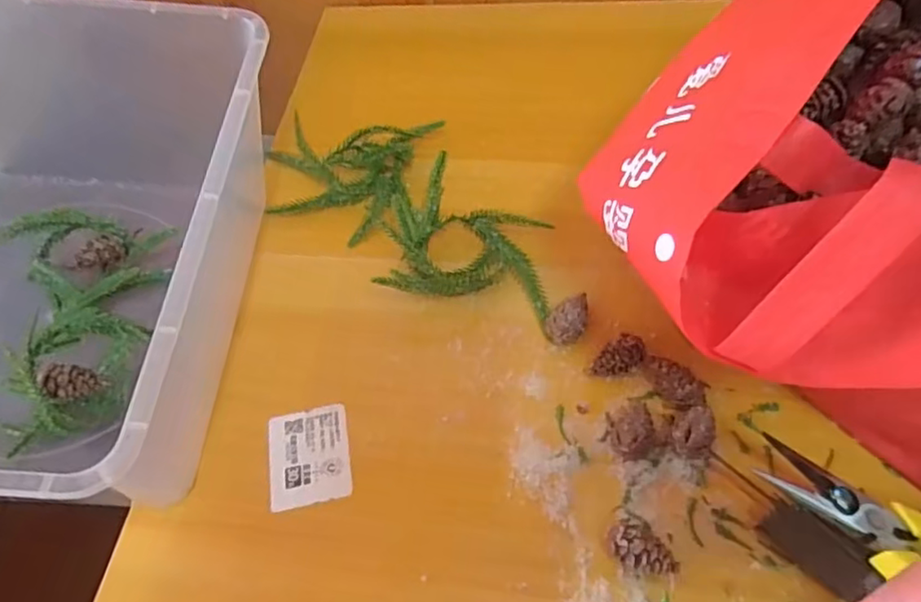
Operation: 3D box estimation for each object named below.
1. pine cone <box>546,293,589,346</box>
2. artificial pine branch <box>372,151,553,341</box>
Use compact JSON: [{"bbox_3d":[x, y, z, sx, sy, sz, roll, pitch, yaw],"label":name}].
[{"bbox_3d":[0.068,0.012,0.393,0.022,0.021,0.037,17,62,17],"label":"pine cone"},{"bbox_3d":[0.004,-0.045,0.422,0.114,0.045,0.109,3,59,9],"label":"artificial pine branch"}]

